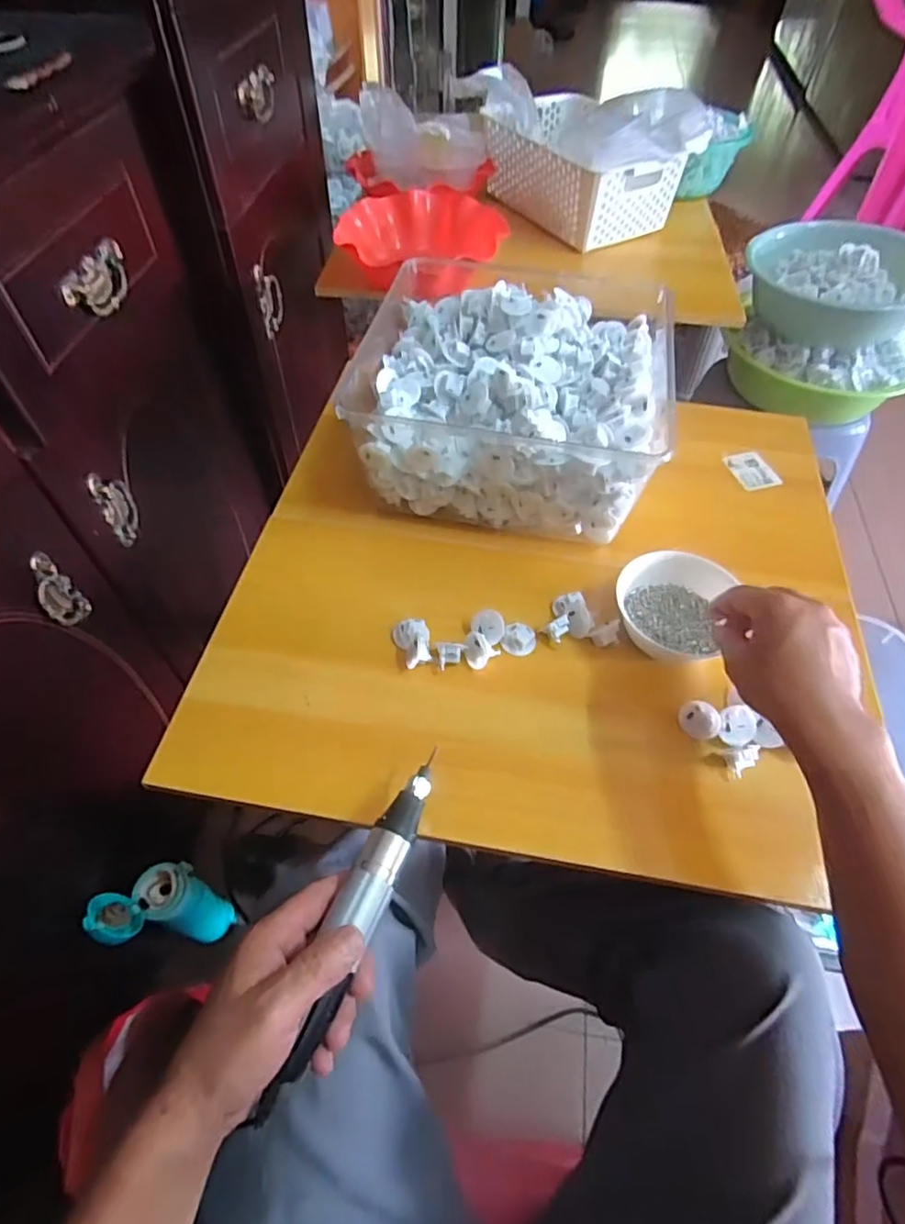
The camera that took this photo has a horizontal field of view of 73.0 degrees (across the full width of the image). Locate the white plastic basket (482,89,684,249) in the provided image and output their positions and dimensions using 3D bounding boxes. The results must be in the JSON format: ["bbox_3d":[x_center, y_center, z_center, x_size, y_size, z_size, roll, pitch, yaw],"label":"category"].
[{"bbox_3d":[0.190,-0.696,0.979,0.186,0.127,0.299,-27,60,-19],"label":"white plastic basket"}]

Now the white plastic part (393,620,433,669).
[{"bbox_3d":[-0.036,0.029,0.566,0.031,0.033,0.051,-11,55,-9],"label":"white plastic part"}]

